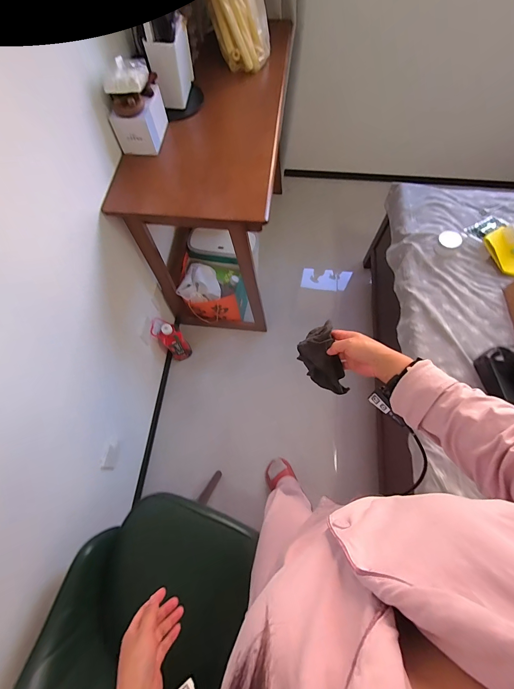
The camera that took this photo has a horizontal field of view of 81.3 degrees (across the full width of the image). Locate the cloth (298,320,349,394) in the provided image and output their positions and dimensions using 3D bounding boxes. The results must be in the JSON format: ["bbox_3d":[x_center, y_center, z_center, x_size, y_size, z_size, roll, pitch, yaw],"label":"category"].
[{"bbox_3d":[0.122,0.033,0.553,0.071,0.032,0.128,-24,102,-8],"label":"cloth"}]

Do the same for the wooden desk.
[{"bbox_3d":[-0.138,-0.581,1.241,0.431,0.717,0.794,5,68,3],"label":"wooden desk"}]

